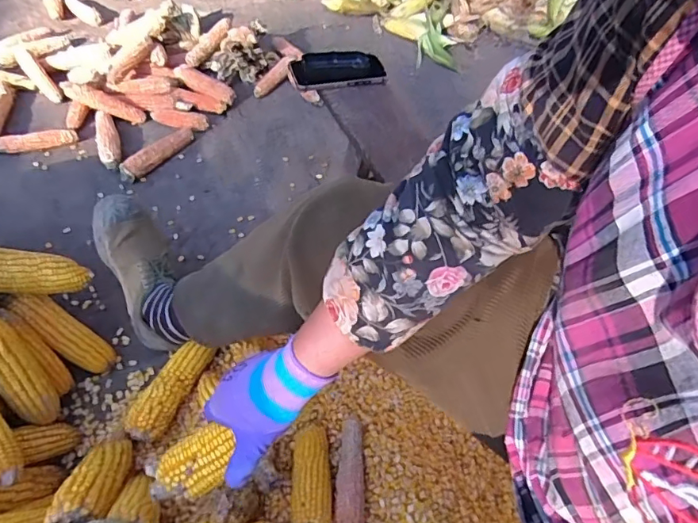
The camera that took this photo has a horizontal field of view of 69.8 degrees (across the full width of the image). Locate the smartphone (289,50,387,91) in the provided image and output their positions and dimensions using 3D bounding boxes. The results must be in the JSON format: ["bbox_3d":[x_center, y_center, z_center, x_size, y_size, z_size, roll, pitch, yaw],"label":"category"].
[{"bbox_3d":[-0.017,-0.324,0.845,0.159,0.013,0.058,-10,97,-11],"label":"smartphone"}]

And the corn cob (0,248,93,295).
[{"bbox_3d":[-0.441,0.014,0.686,0.158,0.051,0.045,9,41,-43],"label":"corn cob"}]

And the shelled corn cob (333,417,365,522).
[{"bbox_3d":[0.002,0.285,0.649,0.037,0.041,0.163,7,52,-2],"label":"shelled corn cob"}]

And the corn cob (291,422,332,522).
[{"bbox_3d":[-0.047,0.275,0.632,0.048,0.037,0.149,2,52,-6],"label":"corn cob"}]

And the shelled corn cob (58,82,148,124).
[{"bbox_3d":[-0.557,-0.365,1.136,0.178,0.035,0.042,19,48,-20],"label":"shelled corn cob"}]

